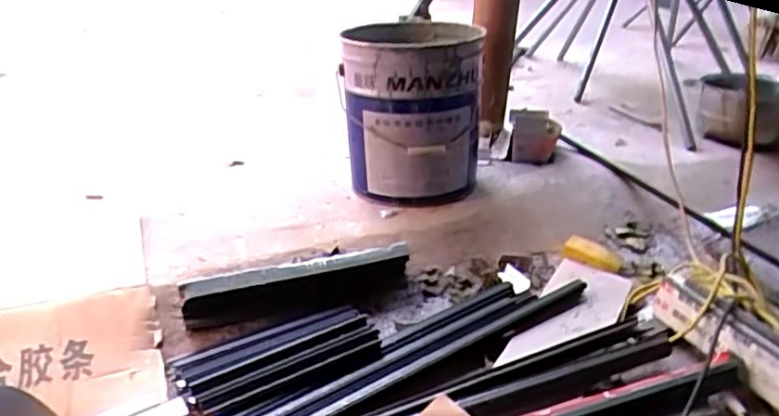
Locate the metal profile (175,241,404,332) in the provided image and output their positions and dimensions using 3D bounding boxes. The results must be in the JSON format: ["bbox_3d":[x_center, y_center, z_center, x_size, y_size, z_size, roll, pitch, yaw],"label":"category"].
[{"bbox_3d":[-0.137,0.131,1.028,0.372,0.072,0.063,-8,32,-19],"label":"metal profile"}]

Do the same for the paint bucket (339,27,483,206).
[{"bbox_3d":[0.053,-0.197,1.294,0.264,0.323,0.296,9,29,13],"label":"paint bucket"}]

